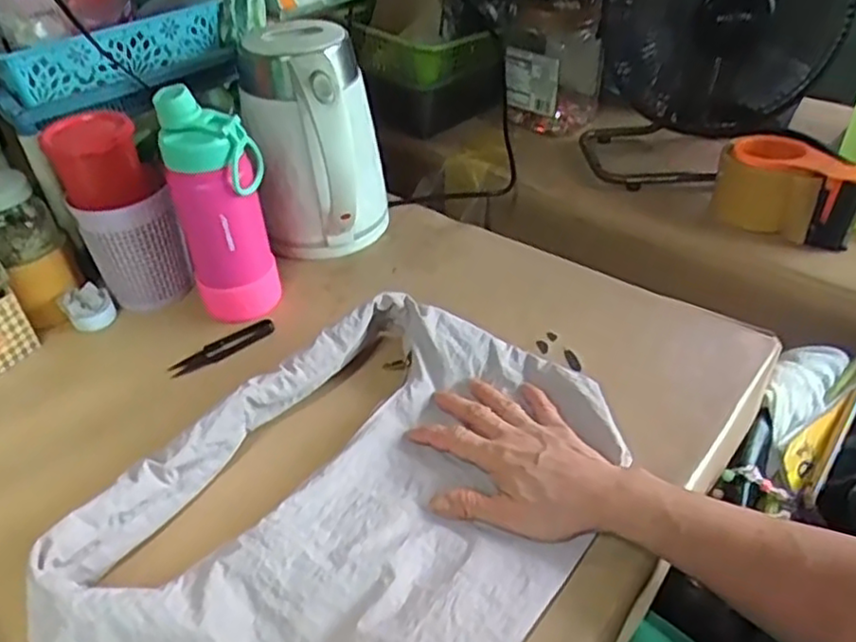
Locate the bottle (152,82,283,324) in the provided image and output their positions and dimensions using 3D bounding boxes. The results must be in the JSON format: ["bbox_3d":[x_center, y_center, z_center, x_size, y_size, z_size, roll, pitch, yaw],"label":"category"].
[{"bbox_3d":[-0.187,-0.097,0.617,0.066,0.204,0.066,10,41,13],"label":"bottle"}]

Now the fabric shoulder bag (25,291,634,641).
[{"bbox_3d":[-0.042,0.124,0.460,0.263,0.046,0.392,26,47,29],"label":"fabric shoulder bag"}]

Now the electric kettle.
[{"bbox_3d":[-0.110,-0.167,0.695,0.134,0.213,0.157,-7,40,-6],"label":"electric kettle"}]

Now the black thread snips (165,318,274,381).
[{"bbox_3d":[-0.190,0.024,0.632,0.099,0.013,0.023,-24,45,-25],"label":"black thread snips"}]

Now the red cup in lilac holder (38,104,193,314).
[{"bbox_3d":[-0.292,-0.101,0.648,0.084,0.169,0.076,-19,43,-20],"label":"red cup in lilac holder"}]

